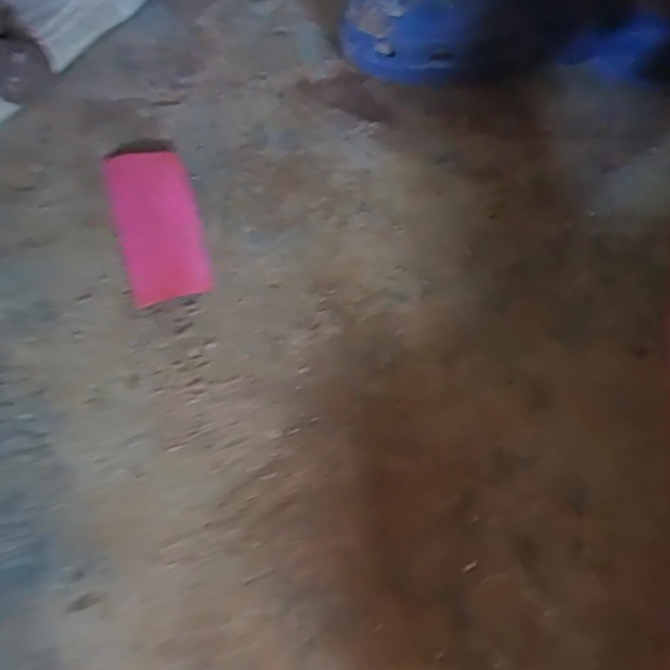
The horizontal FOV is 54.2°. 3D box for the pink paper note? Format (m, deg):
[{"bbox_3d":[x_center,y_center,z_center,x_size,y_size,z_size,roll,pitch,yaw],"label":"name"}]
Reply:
[{"bbox_3d":[-0.105,-0.067,0.387,0.047,0.009,0.103,-15,63,-10],"label":"pink paper note"}]

